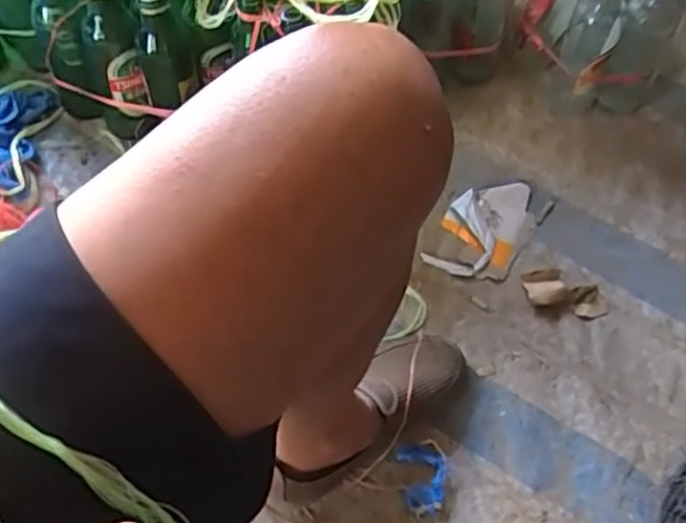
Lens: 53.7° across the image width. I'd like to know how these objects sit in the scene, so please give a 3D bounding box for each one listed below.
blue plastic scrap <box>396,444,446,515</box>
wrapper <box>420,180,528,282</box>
[{"bbox_3d":[0.088,0.232,0.726,0.050,0.014,0.069,-9,59,-8],"label":"blue plastic scrap"},{"bbox_3d":[0.189,-0.048,0.904,0.100,0.018,0.182,27,61,13],"label":"wrapper"}]

